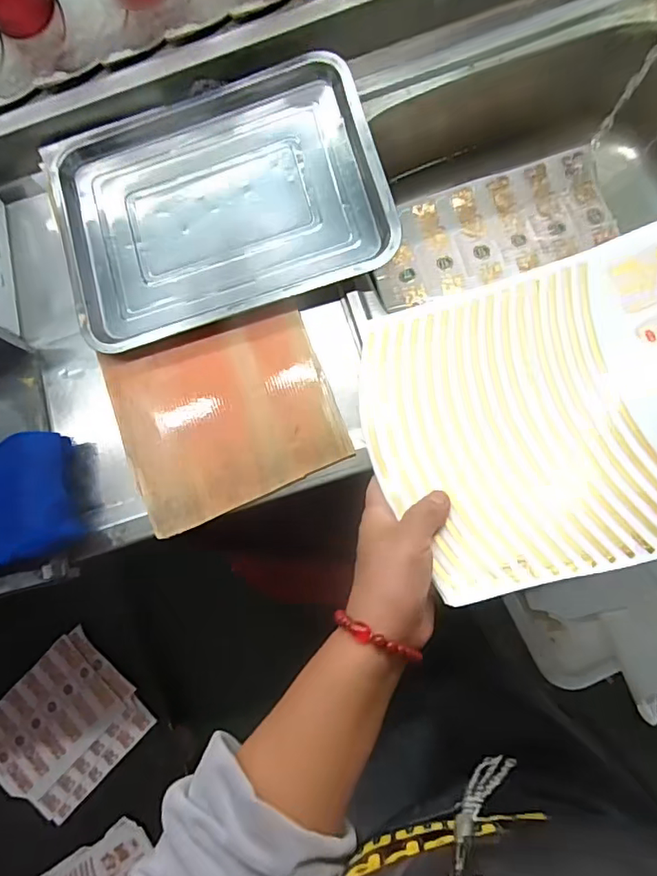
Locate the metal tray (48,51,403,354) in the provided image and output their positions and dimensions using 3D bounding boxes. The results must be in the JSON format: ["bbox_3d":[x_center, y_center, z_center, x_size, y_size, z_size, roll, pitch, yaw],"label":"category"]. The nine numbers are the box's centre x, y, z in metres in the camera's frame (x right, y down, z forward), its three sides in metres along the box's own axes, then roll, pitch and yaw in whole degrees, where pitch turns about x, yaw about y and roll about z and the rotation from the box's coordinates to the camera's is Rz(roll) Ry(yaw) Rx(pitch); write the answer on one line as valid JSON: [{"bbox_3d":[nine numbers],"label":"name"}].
[{"bbox_3d":[-0.122,-0.255,0.564,0.347,0.039,0.260,-17,84,3],"label":"metal tray"}]

